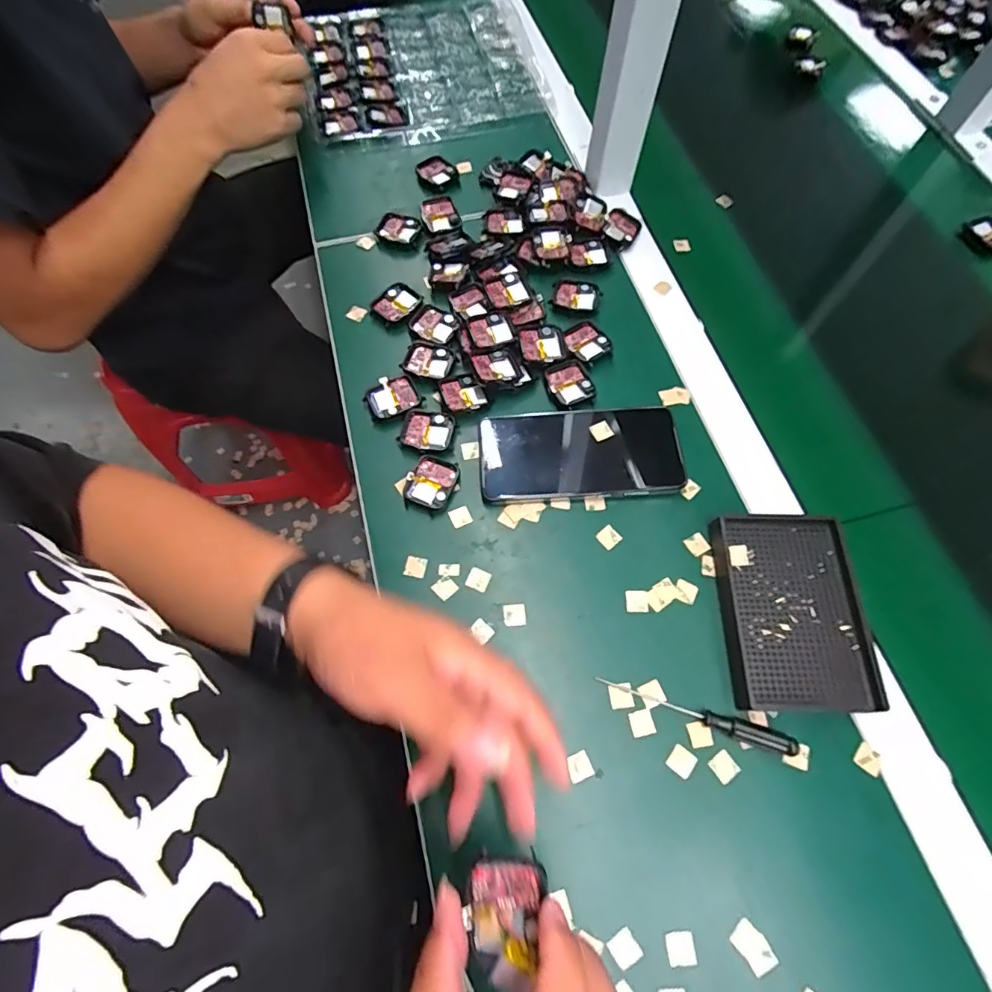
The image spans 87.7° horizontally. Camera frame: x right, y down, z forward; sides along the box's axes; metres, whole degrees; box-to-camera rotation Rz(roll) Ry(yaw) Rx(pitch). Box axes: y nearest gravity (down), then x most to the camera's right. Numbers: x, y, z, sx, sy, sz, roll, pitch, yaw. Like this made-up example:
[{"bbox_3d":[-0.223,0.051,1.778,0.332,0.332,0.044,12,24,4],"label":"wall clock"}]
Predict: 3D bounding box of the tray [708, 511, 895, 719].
[{"bbox_3d":[0.212,0.082,0.372,0.088,0.024,0.135,1,66,-1],"label":"tray"}]

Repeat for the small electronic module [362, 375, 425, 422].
[{"bbox_3d":[-0.090,-0.085,0.448,0.045,0.008,0.036,-23,69,-11],"label":"small electronic module"}]

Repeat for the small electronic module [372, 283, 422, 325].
[{"bbox_3d":[-0.092,-0.182,0.491,0.036,0.008,0.043,40,71,15],"label":"small electronic module"}]

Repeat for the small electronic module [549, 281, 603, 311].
[{"bbox_3d":[0.077,-0.192,0.496,0.047,0.005,0.033,7,66,1],"label":"small electronic module"}]

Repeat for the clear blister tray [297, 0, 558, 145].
[{"bbox_3d":[-0.085,-0.530,0.634,0.273,0.012,0.251,-9,67,-5],"label":"clear blister tray"}]

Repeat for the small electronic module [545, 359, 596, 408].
[{"bbox_3d":[0.065,-0.099,0.453,0.040,0.004,0.043,-22,69,-10],"label":"small electronic module"}]

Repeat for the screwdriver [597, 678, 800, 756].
[{"bbox_3d":[0.133,0.146,0.346,0.130,0.013,0.012,17,67,6],"label":"screwdriver"}]

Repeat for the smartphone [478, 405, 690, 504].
[{"bbox_3d":[0.068,-0.035,0.425,0.160,0.014,0.077,-2,66,-2],"label":"smartphone"}]

